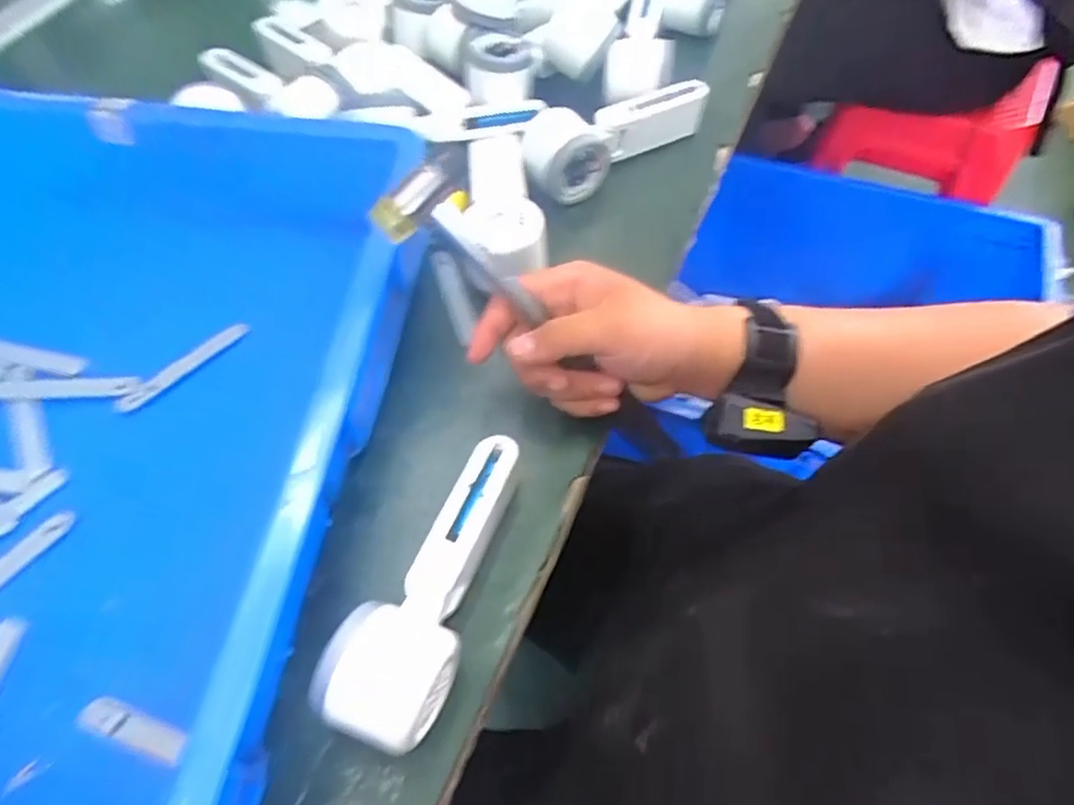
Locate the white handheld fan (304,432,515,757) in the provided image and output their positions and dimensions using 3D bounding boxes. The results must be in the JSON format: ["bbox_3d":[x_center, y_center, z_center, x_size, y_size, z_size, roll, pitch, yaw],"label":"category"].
[{"bbox_3d":[-0.054,0.099,0.357,0.059,0.047,0.169,19,61,12],"label":"white handheld fan"}]

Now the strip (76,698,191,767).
[{"bbox_3d":[-0.212,0.172,0.335,0.061,0.007,0.016,16,61,11],"label":"strip"}]

